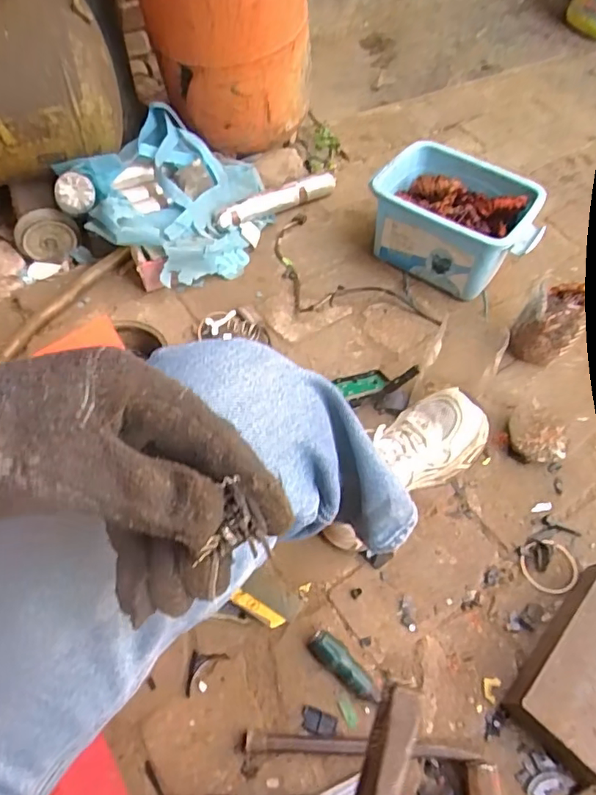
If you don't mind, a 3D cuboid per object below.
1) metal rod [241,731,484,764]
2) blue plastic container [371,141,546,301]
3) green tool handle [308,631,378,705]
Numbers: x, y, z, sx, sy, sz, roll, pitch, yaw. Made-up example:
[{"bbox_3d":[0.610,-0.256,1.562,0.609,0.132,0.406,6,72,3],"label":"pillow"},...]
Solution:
[{"bbox_3d":[0.068,0.384,0.585,0.254,0.023,0.019,3,58,1],"label":"metal rod"},{"bbox_3d":[0.274,-0.302,0.945,0.288,0.152,0.158,31,62,16],"label":"blue plastic container"},{"bbox_3d":[0.057,0.323,0.642,0.100,0.028,0.027,37,64,19],"label":"green tool handle"}]

